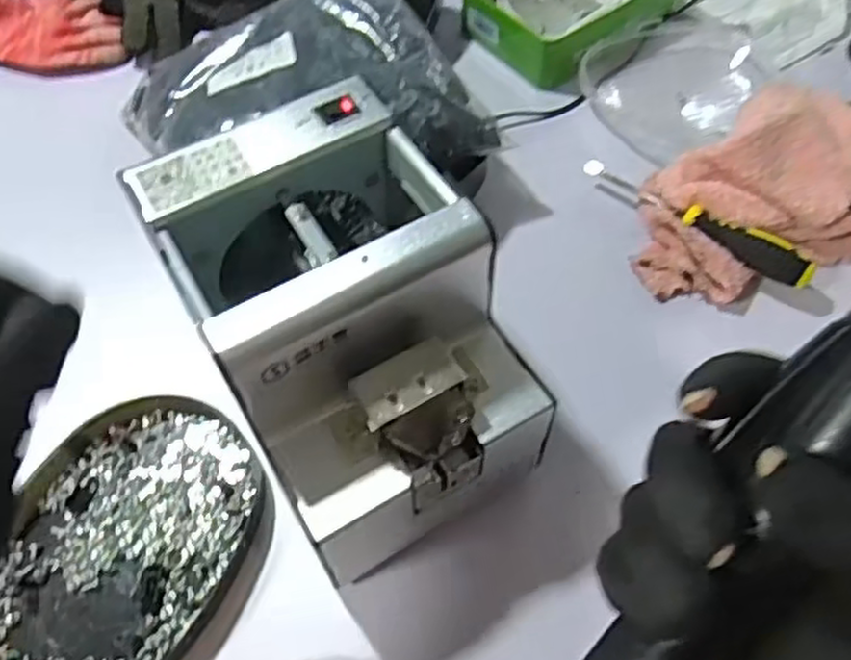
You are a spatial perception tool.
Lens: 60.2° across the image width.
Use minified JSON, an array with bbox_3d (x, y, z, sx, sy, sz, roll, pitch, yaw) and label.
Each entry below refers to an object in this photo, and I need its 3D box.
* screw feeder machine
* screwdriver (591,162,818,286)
[{"bbox_3d":[-0.038,0.007,0.360,0.131,0.140,0.183,-28,62,-15],"label":"screw feeder machine"},{"bbox_3d":[0.173,-0.073,0.478,0.022,0.017,0.163,-40,57,-19],"label":"screwdriver"}]

